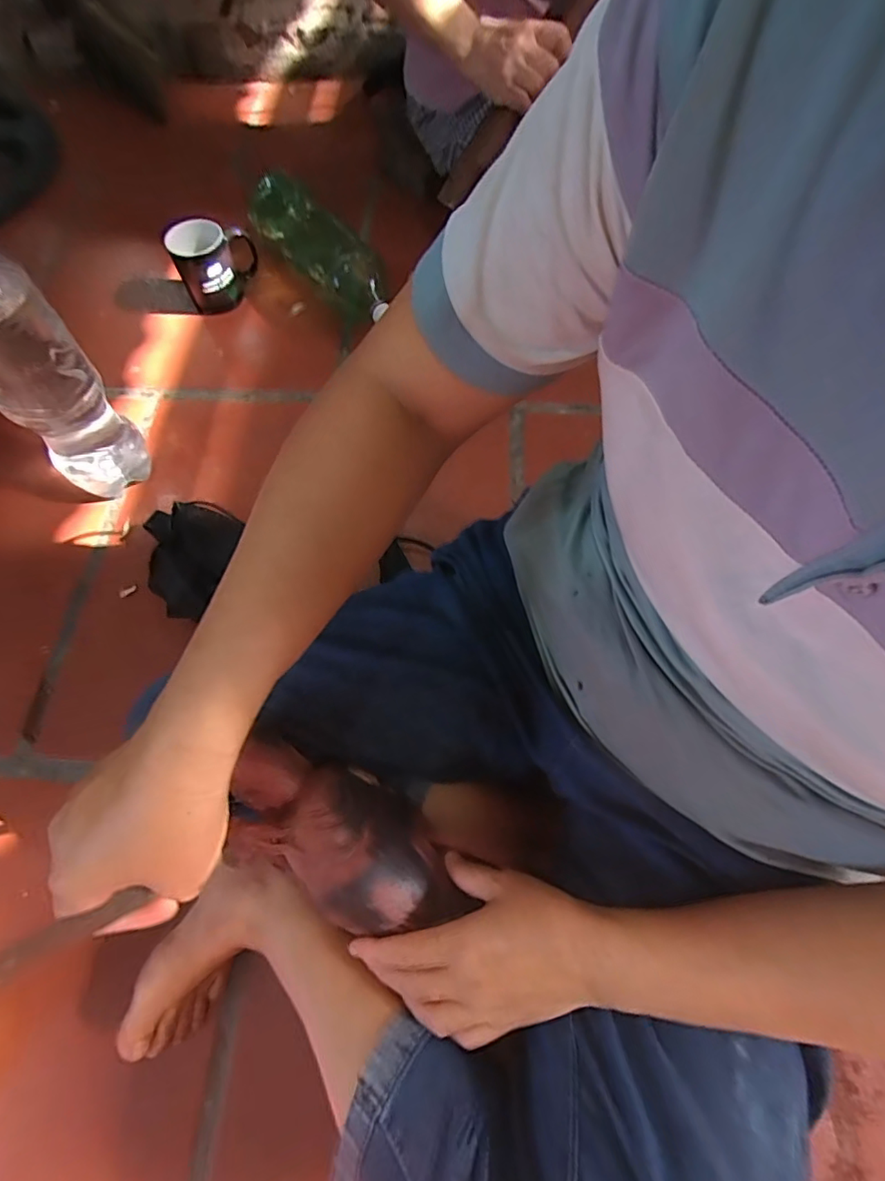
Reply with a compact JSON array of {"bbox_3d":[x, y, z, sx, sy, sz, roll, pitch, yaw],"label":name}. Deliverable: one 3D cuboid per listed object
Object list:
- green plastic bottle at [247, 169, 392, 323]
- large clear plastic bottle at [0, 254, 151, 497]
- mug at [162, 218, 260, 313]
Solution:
[{"bbox_3d":[-0.186,-0.512,0.814,0.102,0.107,0.327,-35,69,-14],"label":"green plastic bottle"},{"bbox_3d":[-0.419,-0.221,0.569,0.081,0.339,0.101,40,71,18],"label":"large clear plastic bottle"},{"bbox_3d":[-0.329,-0.478,0.799,0.118,0.108,0.093,-21,66,-8],"label":"mug"}]

